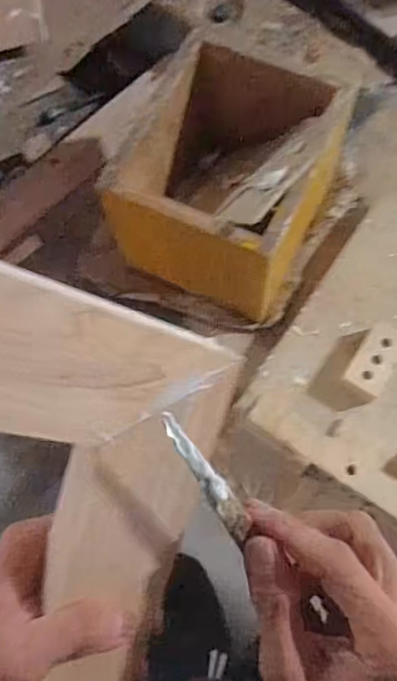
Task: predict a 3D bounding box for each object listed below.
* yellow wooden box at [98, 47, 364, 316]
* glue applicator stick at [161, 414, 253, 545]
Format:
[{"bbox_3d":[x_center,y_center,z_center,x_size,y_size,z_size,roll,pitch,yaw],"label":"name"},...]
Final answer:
[{"bbox_3d":[0.029,-0.164,0.565,0.181,0.153,0.208,25,73,11],"label":"yellow wooden box"},{"bbox_3d":[0.004,0.056,0.217,0.011,0.072,0.004,-35,28,-9],"label":"glue applicator stick"}]

